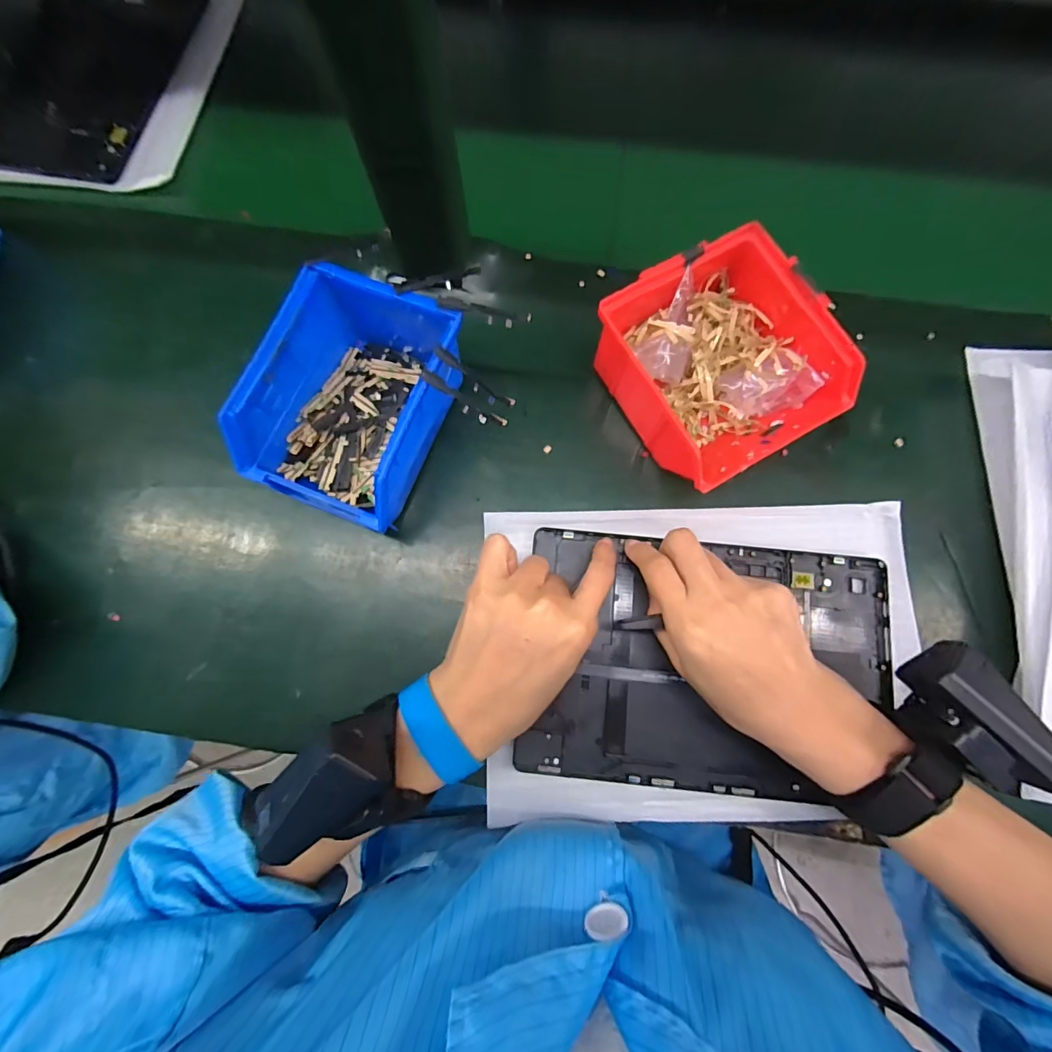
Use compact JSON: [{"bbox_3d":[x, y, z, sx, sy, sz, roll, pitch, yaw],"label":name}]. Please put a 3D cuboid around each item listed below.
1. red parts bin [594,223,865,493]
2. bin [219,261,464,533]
[{"bbox_3d":[0.127,-0.104,0.302,0.117,0.070,0.131,-32,79,-6],"label":"red parts bin"},{"bbox_3d":[-0.105,-0.083,0.299,0.110,0.076,0.154,22,78,6],"label":"bin"}]

